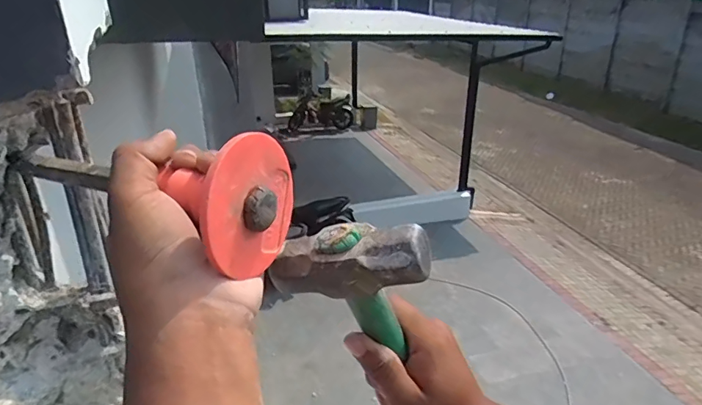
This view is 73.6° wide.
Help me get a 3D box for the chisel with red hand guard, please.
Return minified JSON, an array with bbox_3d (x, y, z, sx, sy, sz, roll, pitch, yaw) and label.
[{"bbox_3d":[-0.125,-0.012,0.282,0.176,0.074,0.075,11,28,22],"label":"chisel with red hand guard"}]

